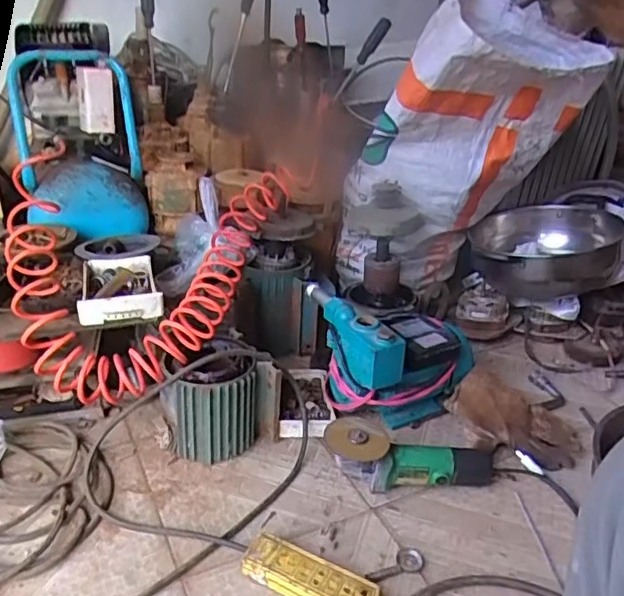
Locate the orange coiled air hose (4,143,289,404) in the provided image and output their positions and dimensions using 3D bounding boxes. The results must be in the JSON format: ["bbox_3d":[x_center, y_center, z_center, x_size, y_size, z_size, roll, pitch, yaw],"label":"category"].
[{"bbox_3d":[-0.372,-0.071,1.114,0.516,0.227,0.541,13,29,17],"label":"orange coiled air hose"}]

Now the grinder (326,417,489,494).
[{"bbox_3d":[0.156,0.258,0.942,0.290,0.082,0.091,13,27,-11],"label":"grinder"}]

